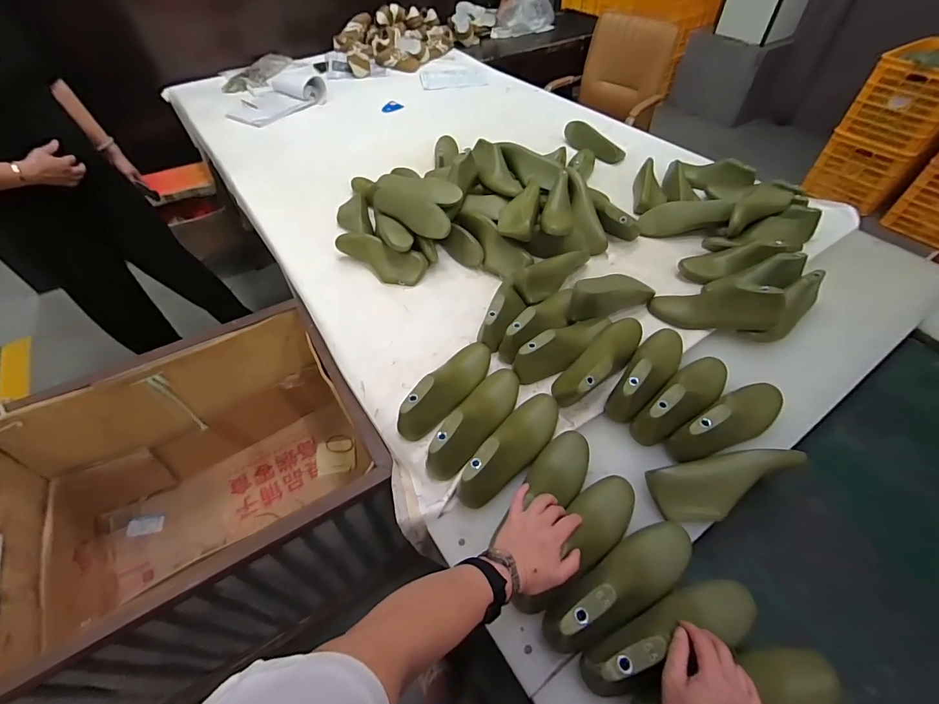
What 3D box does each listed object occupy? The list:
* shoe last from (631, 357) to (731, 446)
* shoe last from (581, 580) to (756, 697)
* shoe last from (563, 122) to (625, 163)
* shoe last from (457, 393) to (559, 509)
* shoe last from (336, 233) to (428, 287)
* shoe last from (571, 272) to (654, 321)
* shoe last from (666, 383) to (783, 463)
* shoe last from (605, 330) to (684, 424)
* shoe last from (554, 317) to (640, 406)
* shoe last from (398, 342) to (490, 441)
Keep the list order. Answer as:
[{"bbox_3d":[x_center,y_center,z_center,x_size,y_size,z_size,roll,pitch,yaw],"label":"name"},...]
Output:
[{"bbox_3d":[0.376,0.070,0.707,0.237,0.075,0.082,-33,57,-23],"label":"shoe last"},{"bbox_3d":[0.246,0.339,0.487,0.232,0.077,0.066,-12,52,-18],"label":"shoe last"},{"bbox_3d":[0.414,-0.722,1.387,0.072,0.065,0.246,-34,57,-24],"label":"shoe last"},{"bbox_3d":[0.074,0.152,0.671,0.080,0.091,0.241,30,44,23],"label":"shoe last"},{"bbox_3d":[-0.230,-0.230,1.015,0.236,0.080,0.082,14,52,13],"label":"shoe last"},{"bbox_3d":[0.303,-0.123,0.846,0.198,0.085,0.050,-18,52,-13],"label":"shoe last"},{"bbox_3d":[0.438,0.118,0.696,0.223,0.103,0.078,-9,50,-27],"label":"shoe last"},{"bbox_3d":[0.334,0.023,0.747,0.081,0.074,0.239,31,58,25],"label":"shoe last"},{"bbox_3d":[0.249,0.005,0.758,0.239,0.071,0.076,-37,58,-26],"label":"shoe last"},{"bbox_3d":[-0.035,0.062,0.743,0.070,0.088,0.235,27,56,22],"label":"shoe last"}]

